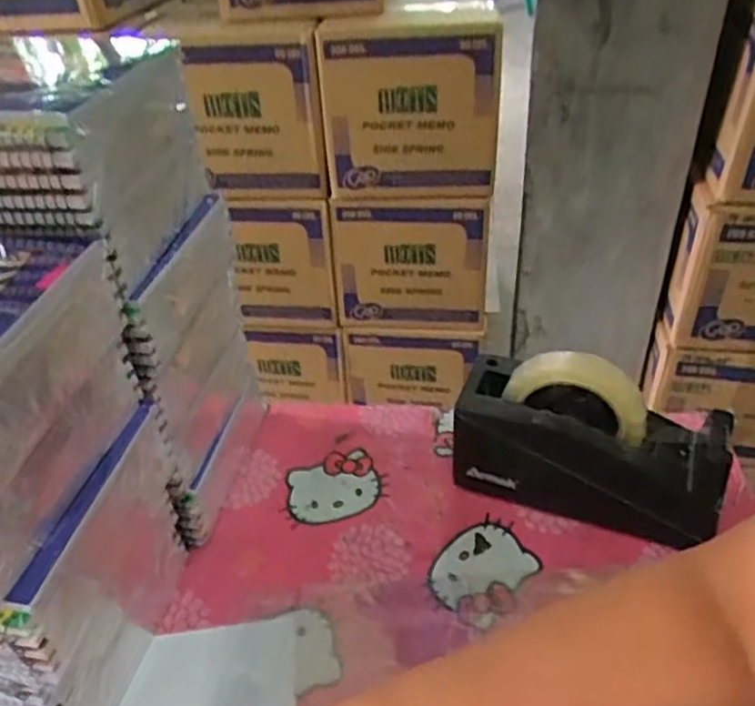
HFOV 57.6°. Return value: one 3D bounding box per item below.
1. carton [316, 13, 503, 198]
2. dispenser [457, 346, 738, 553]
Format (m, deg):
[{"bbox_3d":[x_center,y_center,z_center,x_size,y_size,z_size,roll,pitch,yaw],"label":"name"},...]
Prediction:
[{"bbox_3d":[0.066,-0.481,1.283,0.310,0.279,0.248,2,39,8],"label":"carton"},{"bbox_3d":[0.166,0.066,0.531,0.202,0.131,0.069,13,42,21],"label":"dispenser"}]

